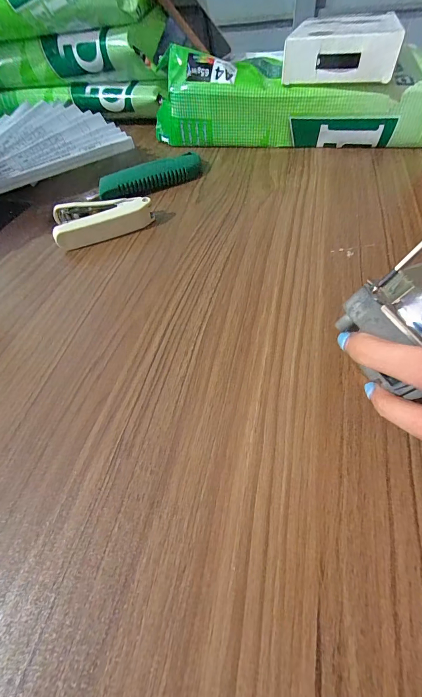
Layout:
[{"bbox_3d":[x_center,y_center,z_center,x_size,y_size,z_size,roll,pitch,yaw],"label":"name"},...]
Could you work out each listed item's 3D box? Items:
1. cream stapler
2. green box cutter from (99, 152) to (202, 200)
[{"bbox_3d":[-0.101,-0.123,0.277,0.089,0.023,0.038,-16,54,-7],"label":"cream stapler"},{"bbox_3d":[-0.062,-0.191,0.324,0.127,0.022,0.035,-29,57,-16],"label":"green box cutter"}]

